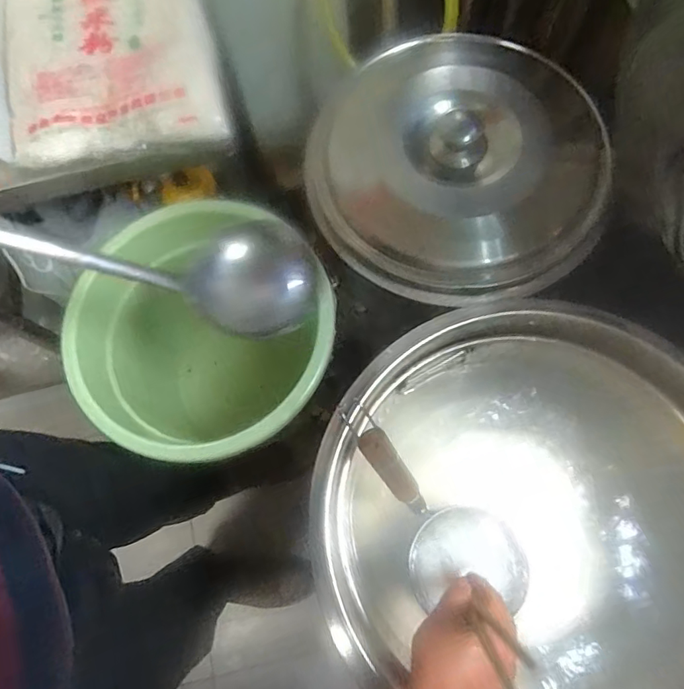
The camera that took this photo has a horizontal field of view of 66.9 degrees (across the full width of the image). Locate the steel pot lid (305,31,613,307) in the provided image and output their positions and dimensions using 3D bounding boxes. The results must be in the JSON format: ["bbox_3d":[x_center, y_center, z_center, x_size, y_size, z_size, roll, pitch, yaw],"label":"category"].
[{"bbox_3d":[0.146,-0.242,0.646,0.352,0.086,0.362,-1,73,2],"label":"steel pot lid"}]

